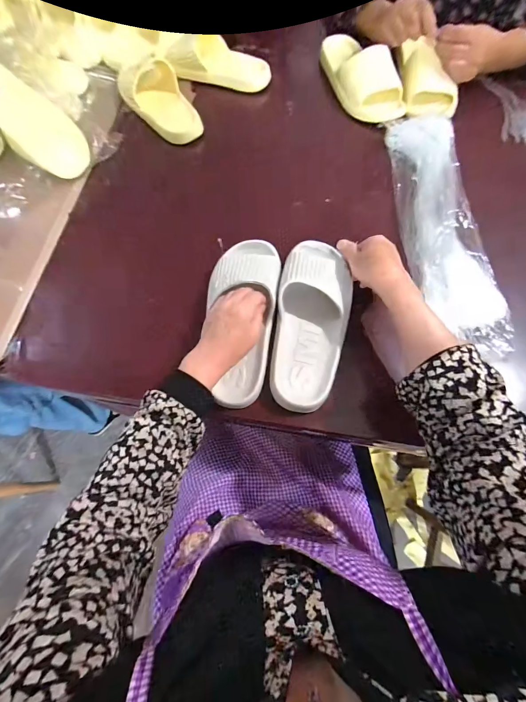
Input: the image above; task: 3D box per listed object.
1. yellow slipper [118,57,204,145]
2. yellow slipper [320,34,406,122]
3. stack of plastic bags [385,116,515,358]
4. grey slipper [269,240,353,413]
[{"bbox_3d":[-0.223,-0.527,0.639,0.101,0.064,0.248,-33,74,-11],"label":"yellow slipper"},{"bbox_3d":[0.200,-0.567,0.646,0.111,0.077,0.251,-15,71,-6],"label":"yellow slipper"},{"bbox_3d":[0.296,-0.213,0.519,0.127,0.033,0.446,-2,70,-1],"label":"stack of plastic bags"},{"bbox_3d":[0.074,-0.049,0.451,0.105,0.060,0.264,9,79,3],"label":"grey slipper"}]

